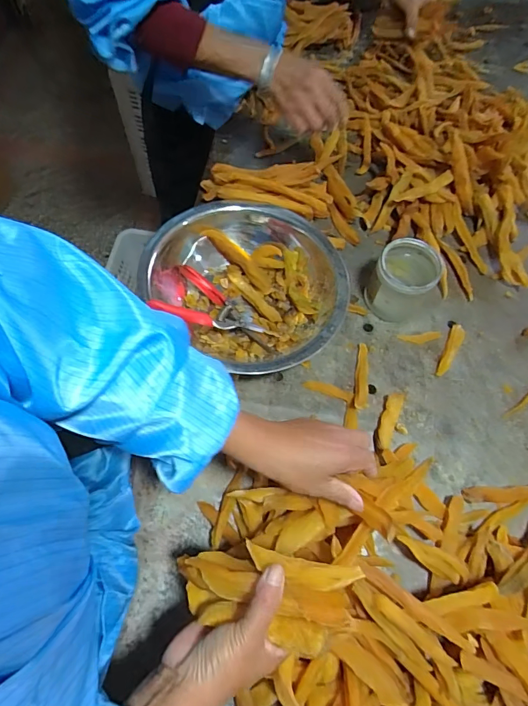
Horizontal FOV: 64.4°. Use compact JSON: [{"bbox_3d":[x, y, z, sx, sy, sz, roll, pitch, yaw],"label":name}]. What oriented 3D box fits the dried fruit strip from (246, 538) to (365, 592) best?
[{"bbox_3d":[0.029,0.178,0.344,0.096,0.011,0.024,6,64,16],"label":"dried fruit strip"}]

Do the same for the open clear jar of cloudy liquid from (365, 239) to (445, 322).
[{"bbox_3d":[0.196,-0.103,0.601,0.080,0.087,0.082,1,65,-3],"label":"open clear jar of cloudy liquid"}]

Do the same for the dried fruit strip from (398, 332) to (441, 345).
[{"bbox_3d":[0.229,-0.022,0.613,0.062,0.005,0.018,-3,66,-4],"label":"dried fruit strip"}]

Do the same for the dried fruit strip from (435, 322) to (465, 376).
[{"bbox_3d":[0.270,-0.005,0.608,0.020,0.013,0.090,29,67,10],"label":"dried fruit strip"}]

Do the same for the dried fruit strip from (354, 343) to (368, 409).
[{"bbox_3d":[0.134,0.031,0.574,0.017,0.010,0.104,11,53,2],"label":"dried fruit strip"}]

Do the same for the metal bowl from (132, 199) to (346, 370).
[{"bbox_3d":[-0.018,-0.097,0.598,0.274,0.072,0.247,39,69,14],"label":"metal bowl"}]

